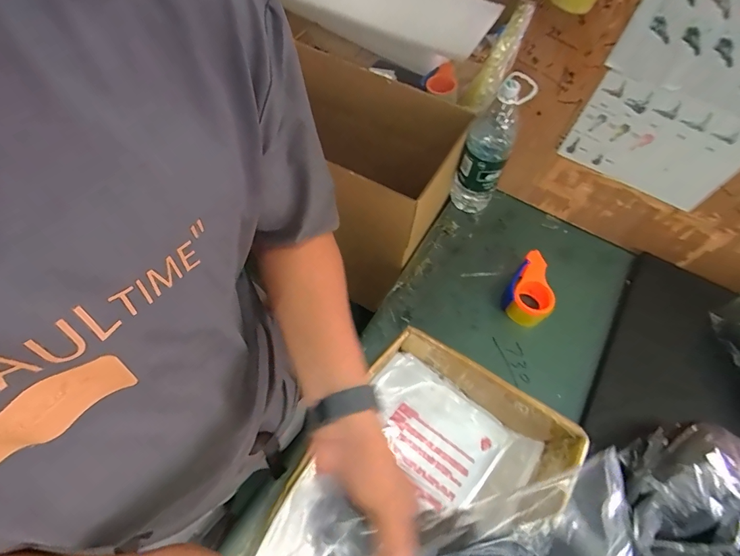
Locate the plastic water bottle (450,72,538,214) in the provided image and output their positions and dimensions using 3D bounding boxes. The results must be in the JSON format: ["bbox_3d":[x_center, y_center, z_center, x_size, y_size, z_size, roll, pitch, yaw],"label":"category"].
[{"bbox_3d":[0.263,-0.283,0.894,0.100,0.326,0.095,22,62,9],"label":"plastic water bottle"}]

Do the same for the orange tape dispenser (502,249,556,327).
[{"bbox_3d":[0.356,0.029,0.868,0.094,0.080,0.145,27,63,12],"label":"orange tape dispenser"}]

